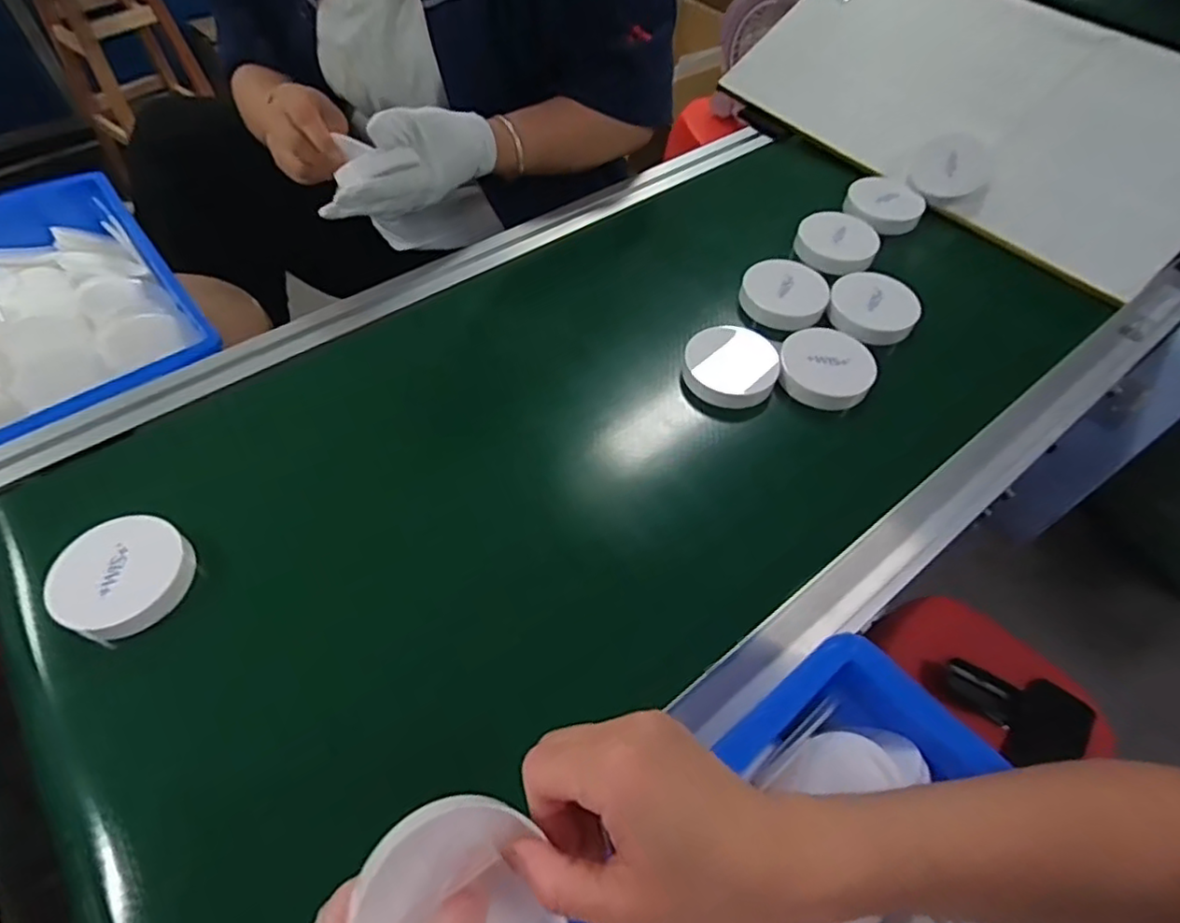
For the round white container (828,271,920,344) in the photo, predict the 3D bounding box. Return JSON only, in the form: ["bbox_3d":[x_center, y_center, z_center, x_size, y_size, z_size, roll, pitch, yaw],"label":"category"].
[{"bbox_3d":[0.255,-0.139,0.562,0.075,0.016,0.073,1,56,-1],"label":"round white container"}]

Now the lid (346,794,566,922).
[{"bbox_3d":[-0.047,0.161,0.220,0.066,0.013,0.072,17,50,-22],"label":"lid"}]

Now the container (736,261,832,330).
[{"bbox_3d":[0.180,-0.155,0.573,0.076,0.019,0.073,1,56,-1],"label":"container"}]

